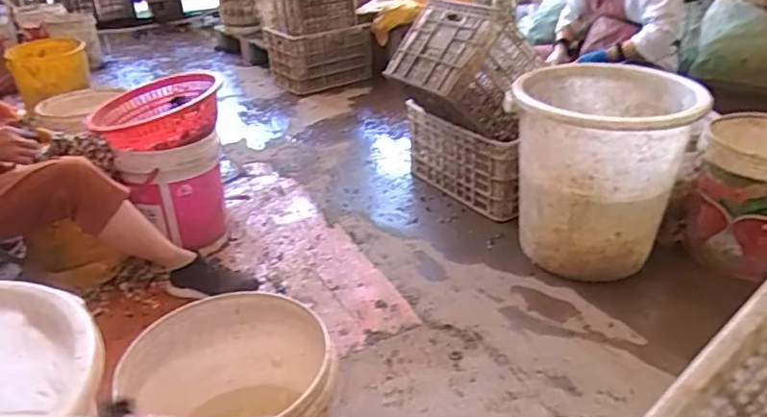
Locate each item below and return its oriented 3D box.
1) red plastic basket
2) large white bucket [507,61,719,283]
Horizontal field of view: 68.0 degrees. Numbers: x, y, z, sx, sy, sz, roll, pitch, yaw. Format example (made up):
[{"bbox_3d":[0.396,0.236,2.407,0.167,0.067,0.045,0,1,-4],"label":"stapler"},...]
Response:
[{"bbox_3d":[-0.668,-0.293,1.672,0.359,0.125,0.387,-18,32,-26],"label":"red plastic basket"},{"bbox_3d":[0.562,-0.085,1.551,0.409,0.483,0.374,-2,29,1],"label":"large white bucket"}]

